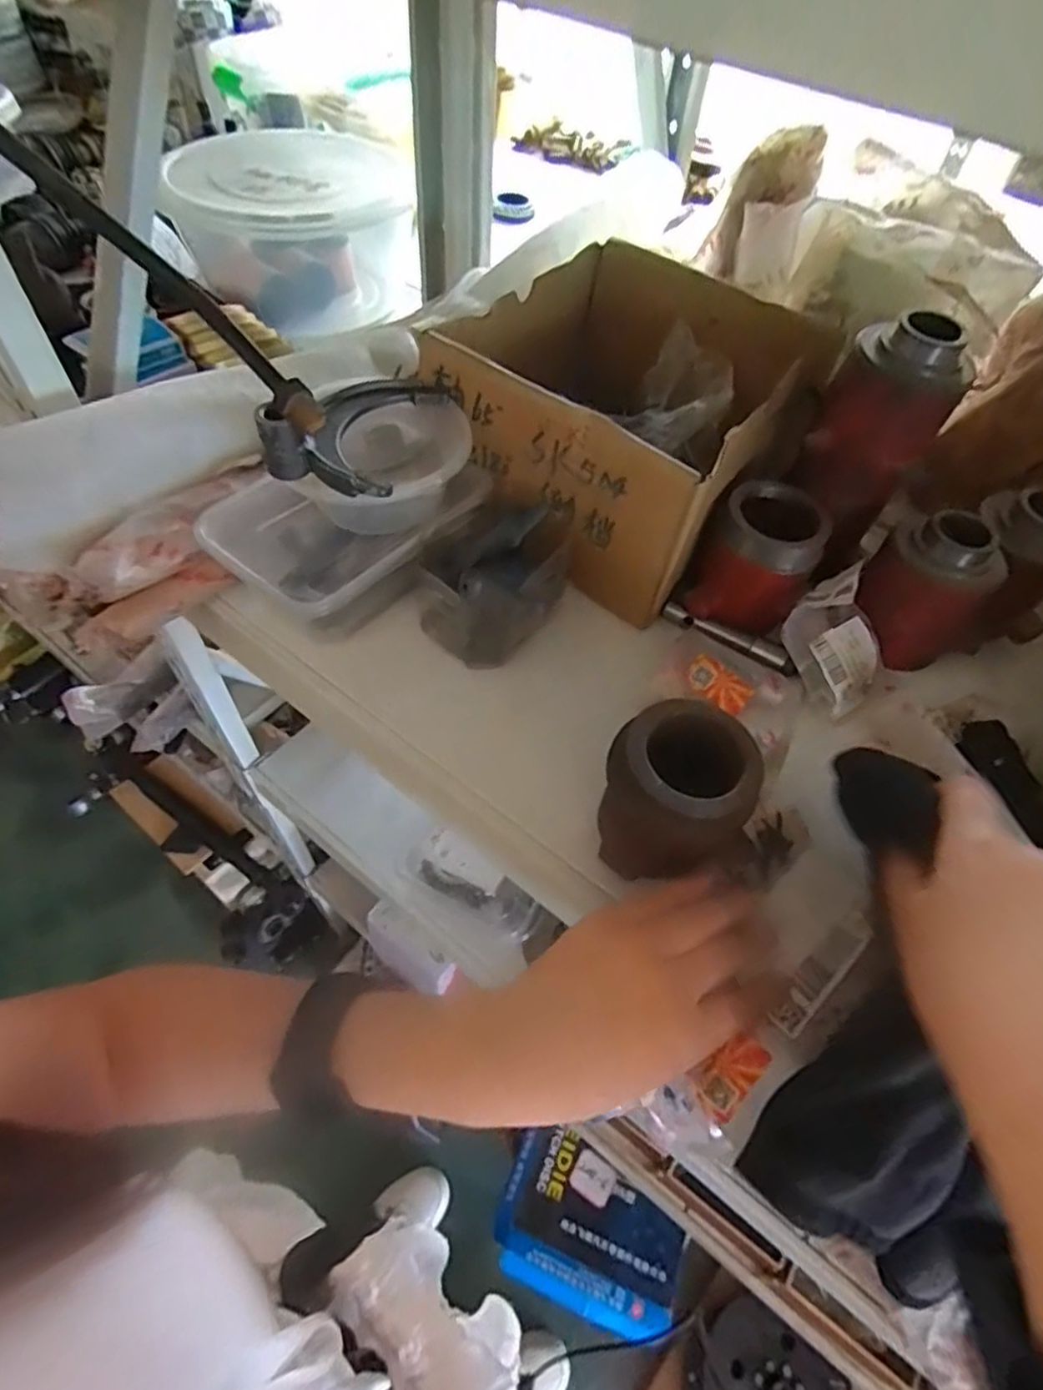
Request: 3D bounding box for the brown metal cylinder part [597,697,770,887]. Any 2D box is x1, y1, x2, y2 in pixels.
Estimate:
[{"bbox_3d":[0.077,0.047,0.332,0.071,0.075,0.068,0,55,-5],"label":"brown metal cylinder part"}]

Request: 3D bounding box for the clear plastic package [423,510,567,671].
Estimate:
[{"bbox_3d":[-0.016,-0.071,0.416,0.088,0.078,0.088,3,55,-3],"label":"clear plastic package"}]

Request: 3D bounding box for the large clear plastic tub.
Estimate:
[{"bbox_3d":[-0.222,-0.451,0.659,0.222,0.131,0.176,-11,57,-13],"label":"large clear plastic tub"}]

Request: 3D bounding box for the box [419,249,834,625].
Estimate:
[{"bbox_3d":[0.070,-0.192,0.470,0.202,0.119,0.218,34,59,18],"label":"box"}]

